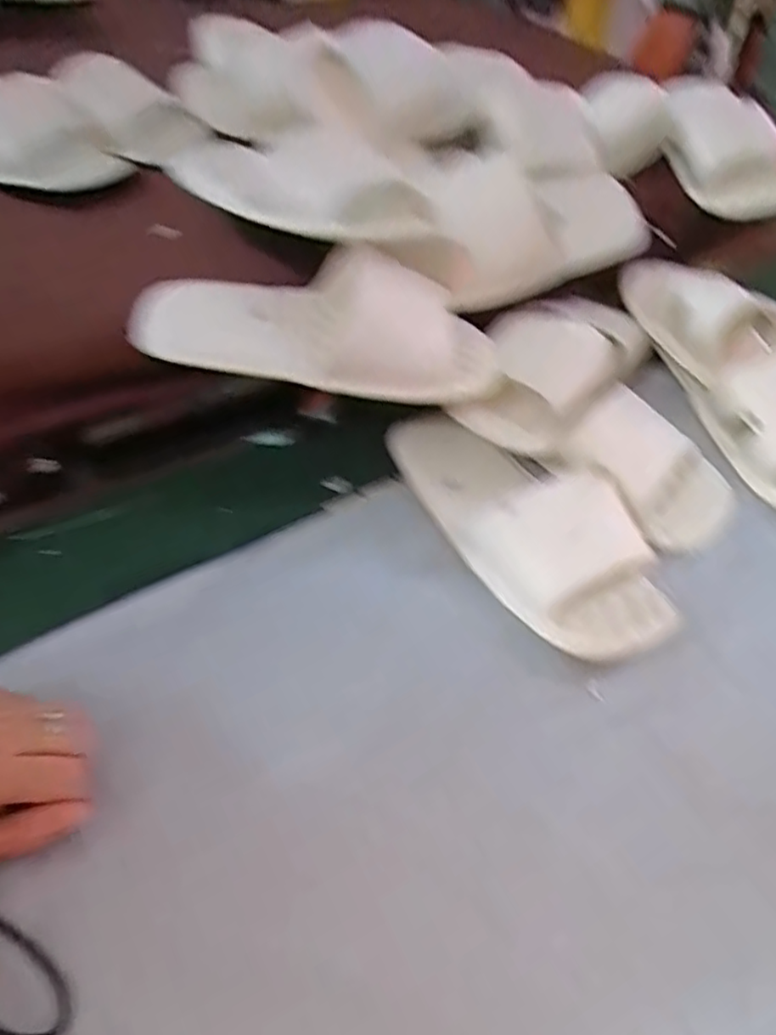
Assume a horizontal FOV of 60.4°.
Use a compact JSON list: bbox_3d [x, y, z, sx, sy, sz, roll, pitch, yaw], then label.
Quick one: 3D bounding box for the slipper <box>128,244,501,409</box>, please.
[{"bbox_3d":[-0.041,-0.126,0.442,0.237,0.061,0.092,0,51,-5],"label":"slipper"}]

